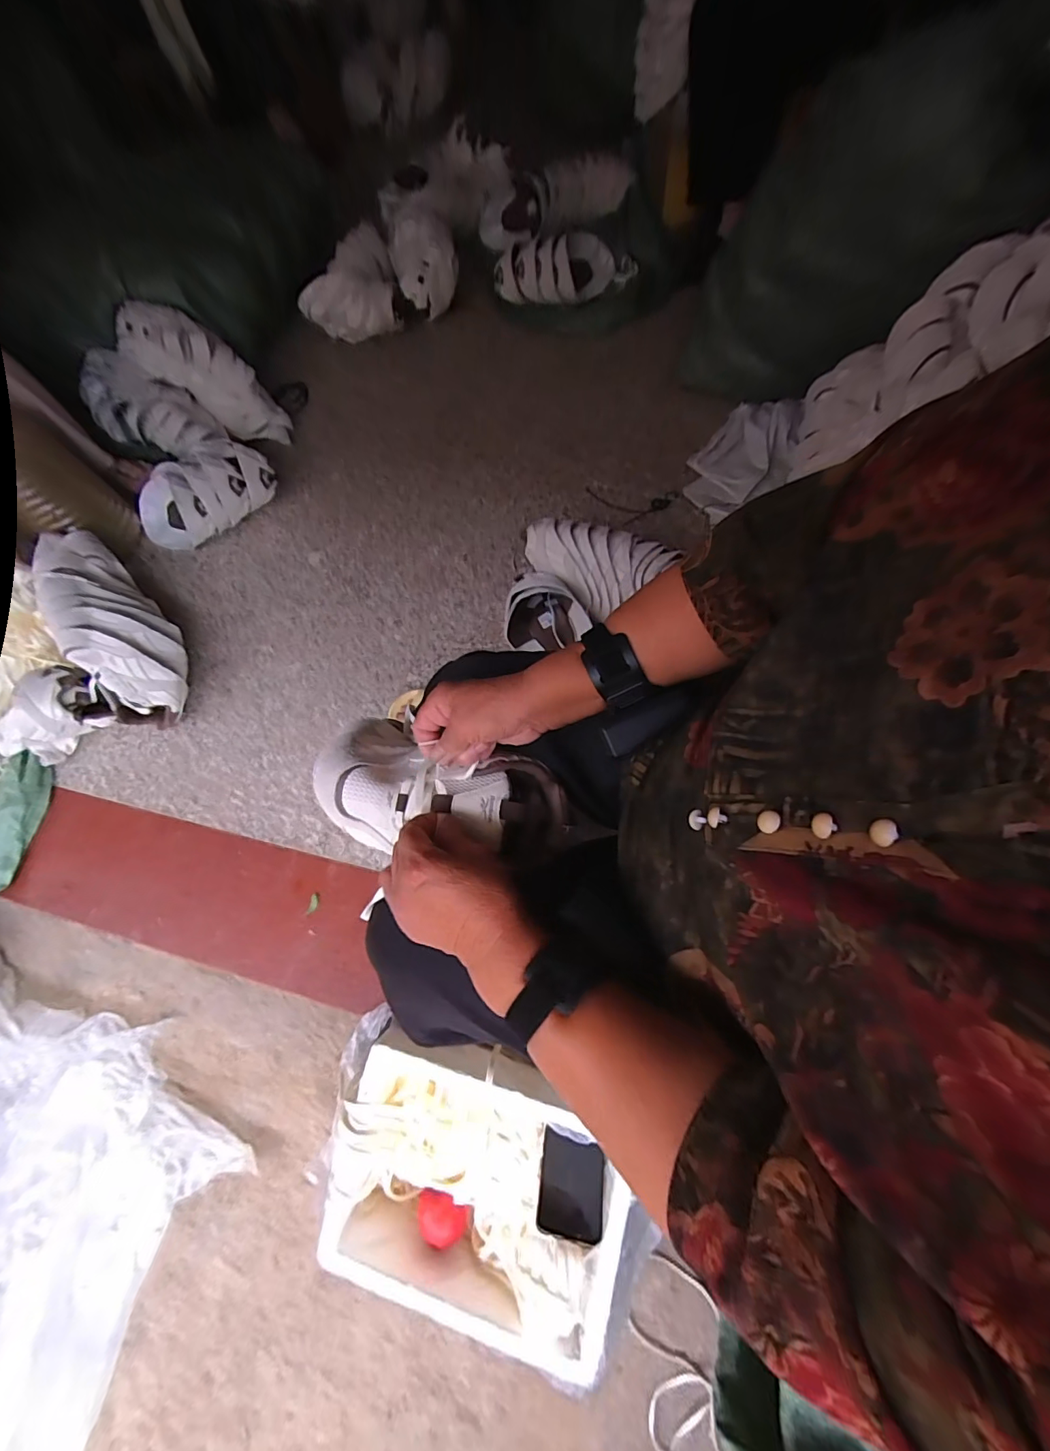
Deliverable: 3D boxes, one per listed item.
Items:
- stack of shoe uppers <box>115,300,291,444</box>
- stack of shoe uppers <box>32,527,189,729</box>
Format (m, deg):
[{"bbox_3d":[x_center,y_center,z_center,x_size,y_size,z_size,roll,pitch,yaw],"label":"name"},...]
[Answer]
[{"bbox_3d":[-0.832,-0.922,1.279,0.452,0.137,0.151,32,74,-13],"label":"stack of shoe uppers"},{"bbox_3d":[-0.843,-0.208,0.984,0.179,0.171,0.473,-39,70,-8],"label":"stack of shoe uppers"}]

